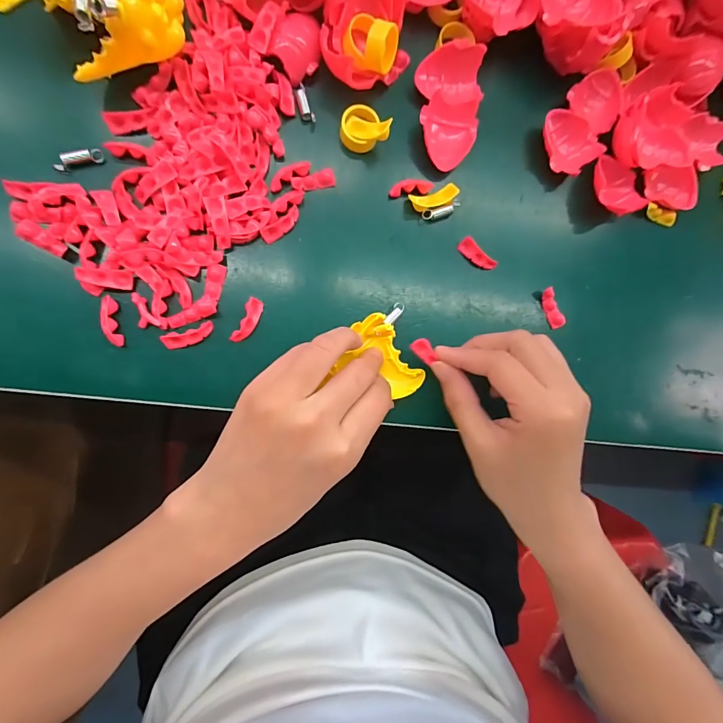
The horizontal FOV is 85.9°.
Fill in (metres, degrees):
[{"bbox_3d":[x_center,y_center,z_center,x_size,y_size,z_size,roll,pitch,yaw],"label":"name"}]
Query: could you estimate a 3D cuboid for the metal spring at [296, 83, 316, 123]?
[{"bbox_3d":[-0.037,-0.164,0.247,0.008,0.004,0.024,-21,91,-10],"label":"metal spring"}]

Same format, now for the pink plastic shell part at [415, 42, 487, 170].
[{"bbox_3d":[0.058,-0.168,0.255,0.041,0.017,0.075,2,87,-9],"label":"pink plastic shell part"}]

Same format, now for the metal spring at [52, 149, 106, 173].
[{"bbox_3d":[-0.164,-0.118,0.226,0.027,0.008,0.006,-20,91,-10],"label":"metal spring"}]

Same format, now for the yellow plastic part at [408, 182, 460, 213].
[{"bbox_3d":[0.050,-0.110,0.261,0.033,0.005,0.012,-20,91,-10],"label":"yellow plastic part"}]

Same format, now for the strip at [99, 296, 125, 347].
[{"bbox_3d":[-0.147,-0.024,0.228,0.008,0.007,0.029,-9,89,-10],"label":"strip"}]

